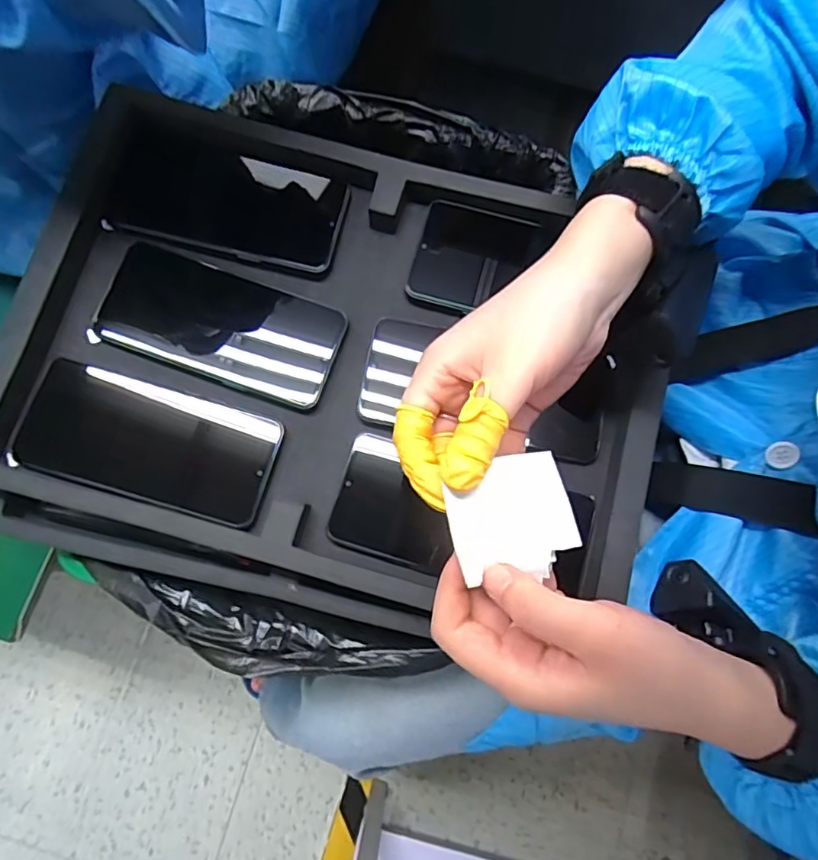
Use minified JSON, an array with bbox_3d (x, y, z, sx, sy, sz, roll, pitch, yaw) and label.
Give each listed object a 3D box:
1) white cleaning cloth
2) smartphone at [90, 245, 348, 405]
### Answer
[{"bbox_3d":[0.044,0.037,0.244,0.053,0.010,0.049,-11,79,-2],"label":"white cleaning cloth"},{"bbox_3d":[-0.134,-0.074,0.401,0.167,0.012,0.075,19,79,4],"label":"smartphone"}]

